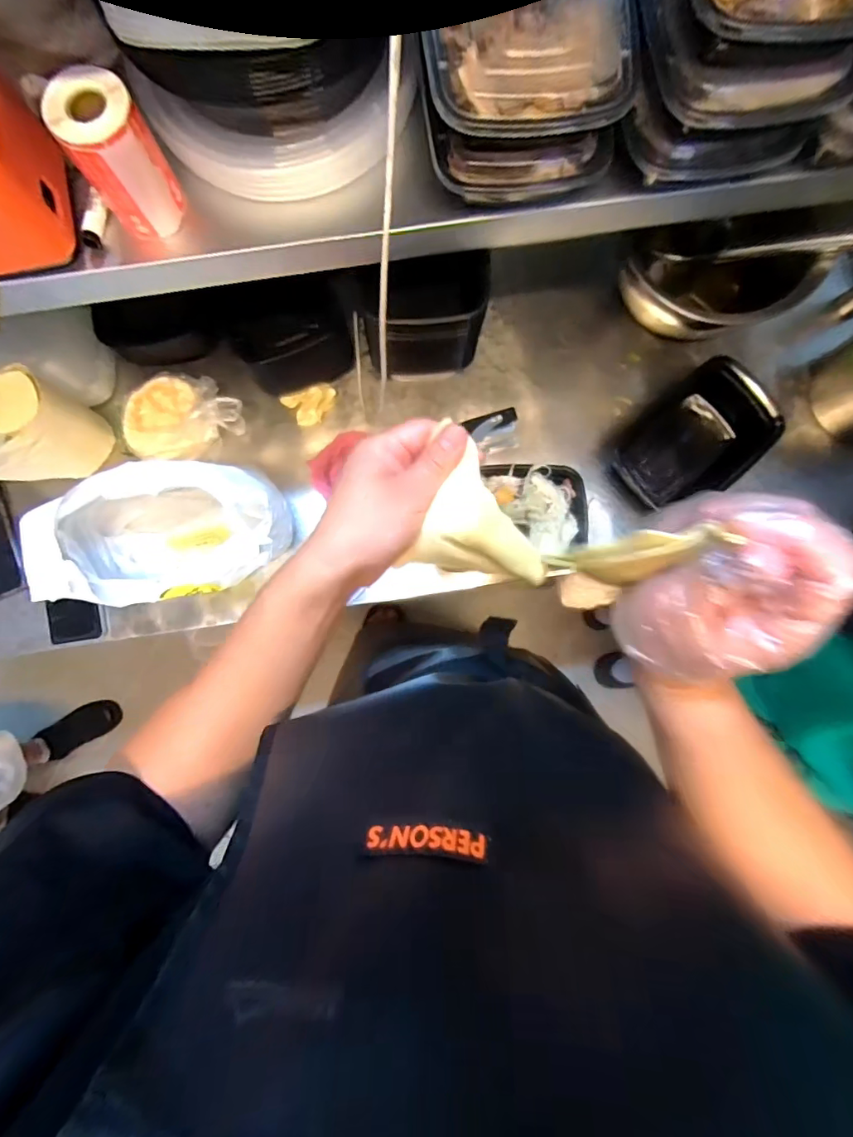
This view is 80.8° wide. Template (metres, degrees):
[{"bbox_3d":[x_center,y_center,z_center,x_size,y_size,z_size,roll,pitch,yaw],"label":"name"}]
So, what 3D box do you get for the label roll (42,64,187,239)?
[{"bbox_3d":[-0.238,-0.318,0.390,0.064,0.079,0.067,-36,86,-2],"label":"label roll"}]

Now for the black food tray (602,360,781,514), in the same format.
[{"bbox_3d":[0.361,-0.173,0.683,0.203,0.072,0.150,-39,86,-2],"label":"black food tray"}]

